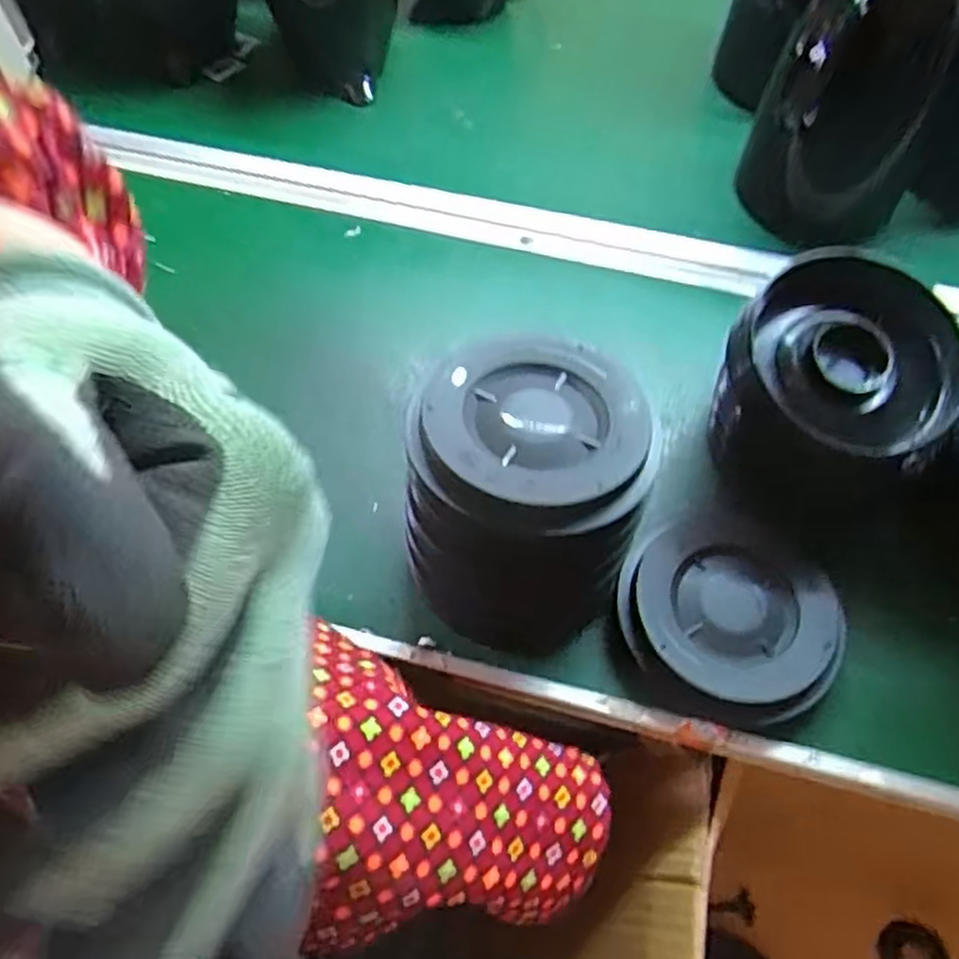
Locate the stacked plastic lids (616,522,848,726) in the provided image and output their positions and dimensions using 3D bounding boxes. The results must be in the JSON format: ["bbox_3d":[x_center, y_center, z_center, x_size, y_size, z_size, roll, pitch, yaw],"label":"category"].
[{"bbox_3d":[0.135,0.078,0.415,0.114,0.031,0.100,20,60,9],"label":"stacked plastic lids"}]

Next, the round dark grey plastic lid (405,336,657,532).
[{"bbox_3d":[0.028,-0.027,0.355,0.112,0.015,0.107,1,59,-2],"label":"round dark grey plastic lid"}]

